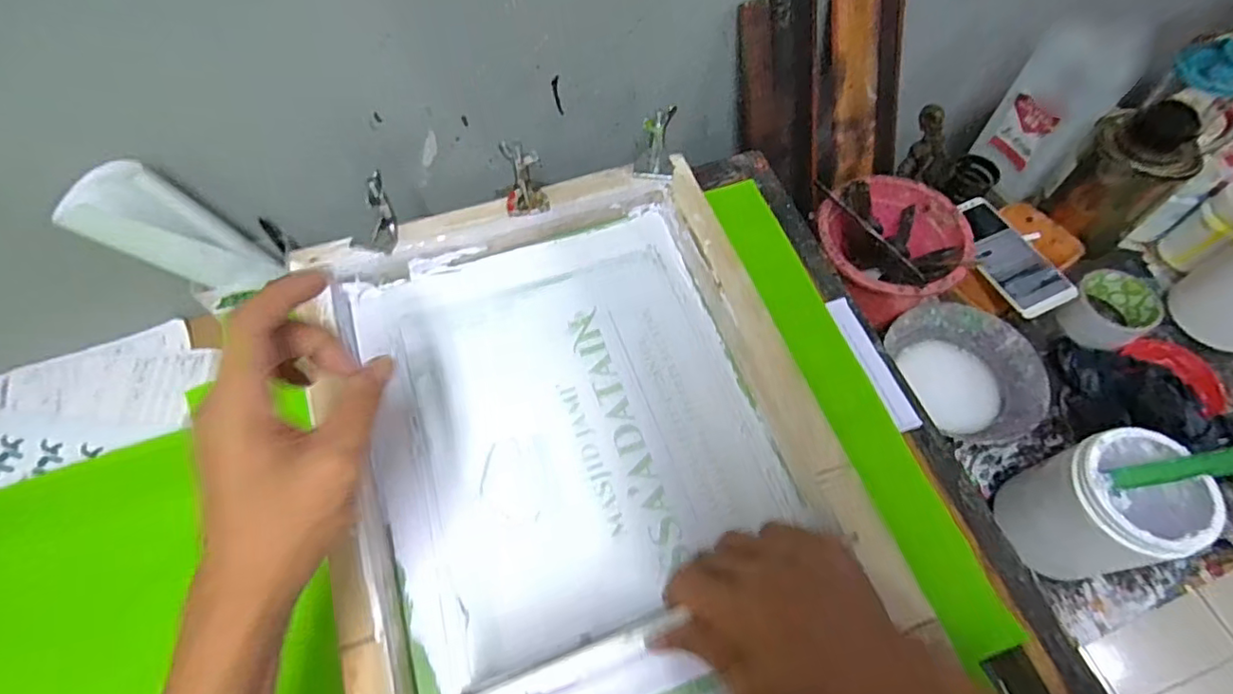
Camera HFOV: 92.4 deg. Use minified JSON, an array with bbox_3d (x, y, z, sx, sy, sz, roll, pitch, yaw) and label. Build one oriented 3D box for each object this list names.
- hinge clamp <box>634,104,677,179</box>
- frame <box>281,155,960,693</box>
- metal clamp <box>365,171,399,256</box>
[{"bbox_3d":[0.038,-0.188,0.544,0.032,0.064,0.021,9,23,6],"label":"hinge clamp"},{"bbox_3d":[-0.030,0.067,0.448,0.351,0.045,0.445,-18,64,-9],"label":"frame"},{"bbox_3d":[-0.199,-0.113,0.498,0.020,0.061,0.031,3,38,2],"label":"metal clamp"}]

